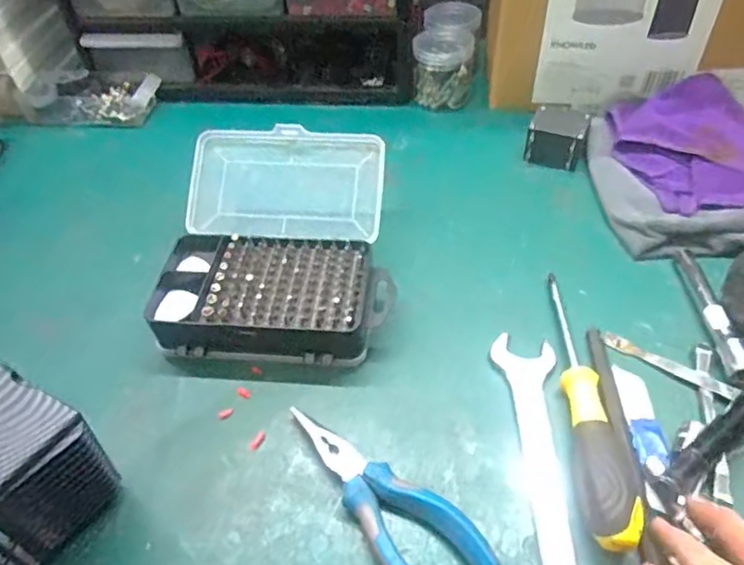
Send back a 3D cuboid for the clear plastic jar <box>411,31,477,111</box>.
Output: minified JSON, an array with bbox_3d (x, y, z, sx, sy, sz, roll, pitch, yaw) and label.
[{"bbox_3d":[0.076,-0.230,0.638,0.063,0.060,0.063,4,49,6],"label":"clear plastic jar"}]

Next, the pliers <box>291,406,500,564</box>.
[{"bbox_3d":[0.006,0.127,0.353,0.052,0.018,0.150,-34,55,-24],"label":"pliers"}]

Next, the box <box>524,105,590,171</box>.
[{"bbox_3d":[0.179,-0.140,0.573,0.050,0.040,0.052,20,53,20],"label":"box"}]

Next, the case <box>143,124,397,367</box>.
[{"bbox_3d":[-0.074,-0.031,0.471,0.167,0.070,0.194,3,49,6],"label":"case"}]

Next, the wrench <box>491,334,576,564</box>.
[{"bbox_3d":[0.105,0.118,0.362,0.040,0.004,0.200,0,49,3],"label":"wrench"}]

